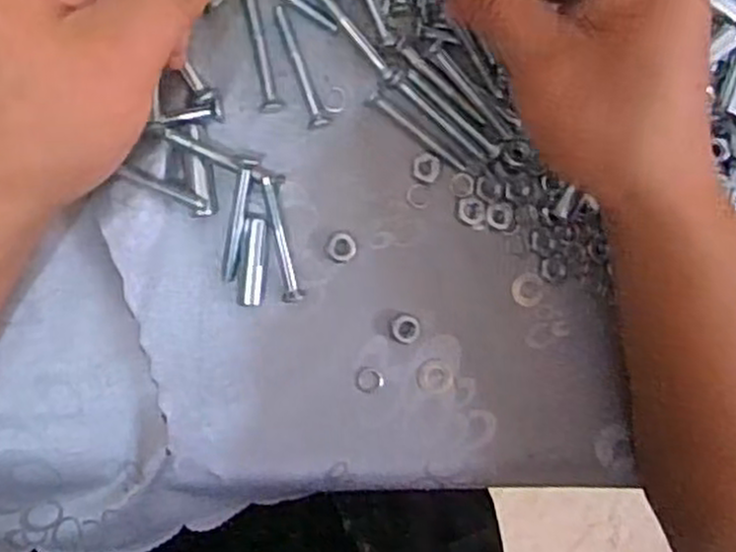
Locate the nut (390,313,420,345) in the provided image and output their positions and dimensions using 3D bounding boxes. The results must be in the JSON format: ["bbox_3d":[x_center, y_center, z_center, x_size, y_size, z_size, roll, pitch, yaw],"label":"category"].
[{"bbox_3d":[0.018,0.025,0.357,0.014,0.004,0.015,-1,94,-11],"label":"nut"}]

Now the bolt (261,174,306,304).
[{"bbox_3d":[-0.038,-0.016,0.339,0.009,0.015,0.055,-13,95,-8],"label":"bolt"}]

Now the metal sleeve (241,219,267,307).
[{"bbox_3d":[-0.050,-0.006,0.340,0.009,0.007,0.039,5,93,-11],"label":"metal sleeve"}]

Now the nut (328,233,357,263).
[{"bbox_3d":[-0.012,-0.013,0.349,0.013,0.004,0.014,-1,94,-9],"label":"nut"}]

